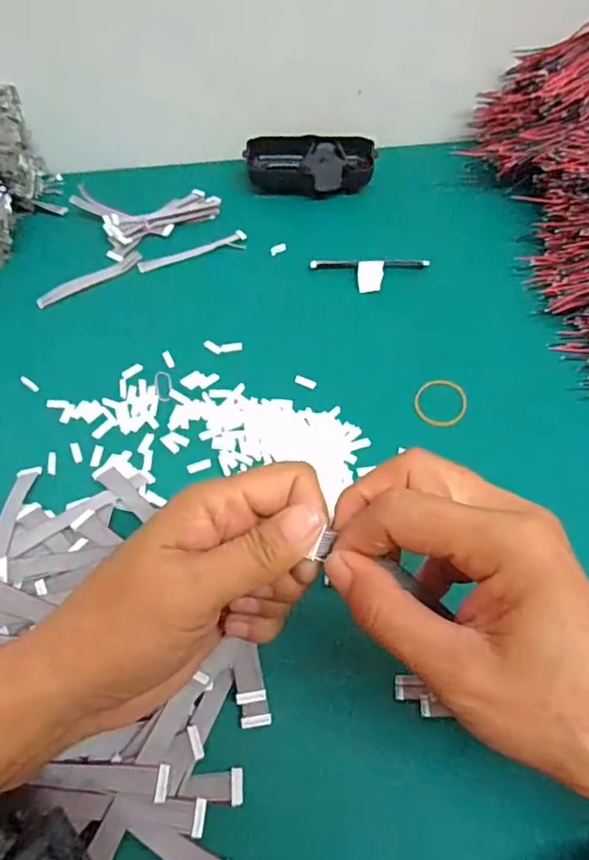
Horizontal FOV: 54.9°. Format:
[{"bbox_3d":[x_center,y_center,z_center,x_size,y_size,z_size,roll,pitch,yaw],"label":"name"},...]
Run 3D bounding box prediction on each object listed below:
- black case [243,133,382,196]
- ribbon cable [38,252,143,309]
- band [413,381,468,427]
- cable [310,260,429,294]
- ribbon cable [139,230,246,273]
[{"bbox_3d":[0.014,-0.228,0.491,0.107,0.025,0.065,4,56,5],"label":"black case"},{"bbox_3d":[-0.157,-0.116,0.435,0.086,0.008,0.012,-33,61,-19],"label":"ribbon cable"},{"bbox_3d":[0.093,-0.018,0.362,0.032,0.004,0.034,-1,56,2],"label":"band"},{"bbox_3d":[0.057,-0.117,0.425,0.087,0.008,0.031,-2,56,1],"label":"cable"},{"bbox_3d":[-0.080,-0.140,0.451,0.087,0.005,0.017,-18,57,-10],"label":"ribbon cable"}]

